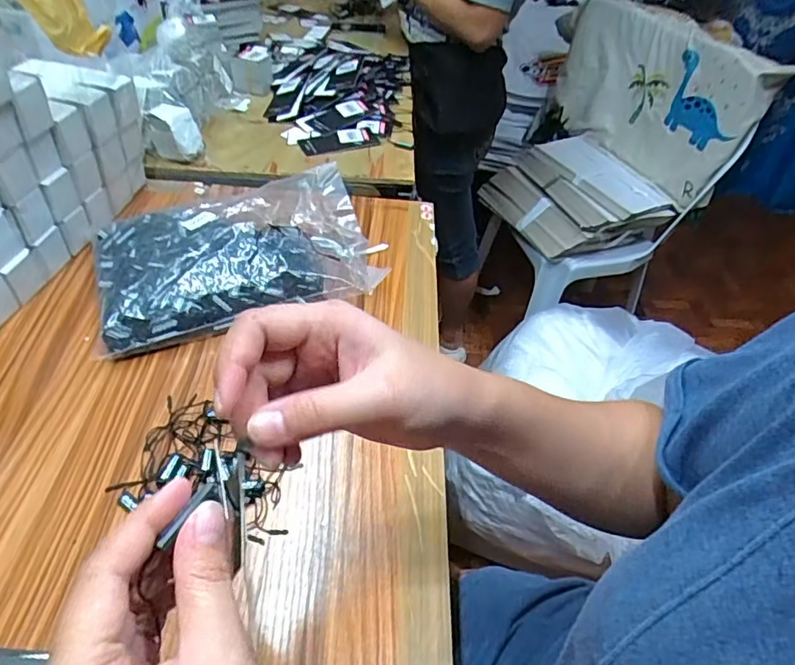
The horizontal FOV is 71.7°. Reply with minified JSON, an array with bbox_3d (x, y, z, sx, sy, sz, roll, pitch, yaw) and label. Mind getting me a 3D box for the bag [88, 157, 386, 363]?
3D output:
[{"bbox_3d":[-0.160,-0.089,0.570,0.283,0.065,0.183,-15,49,-19],"label":"bag"}]

